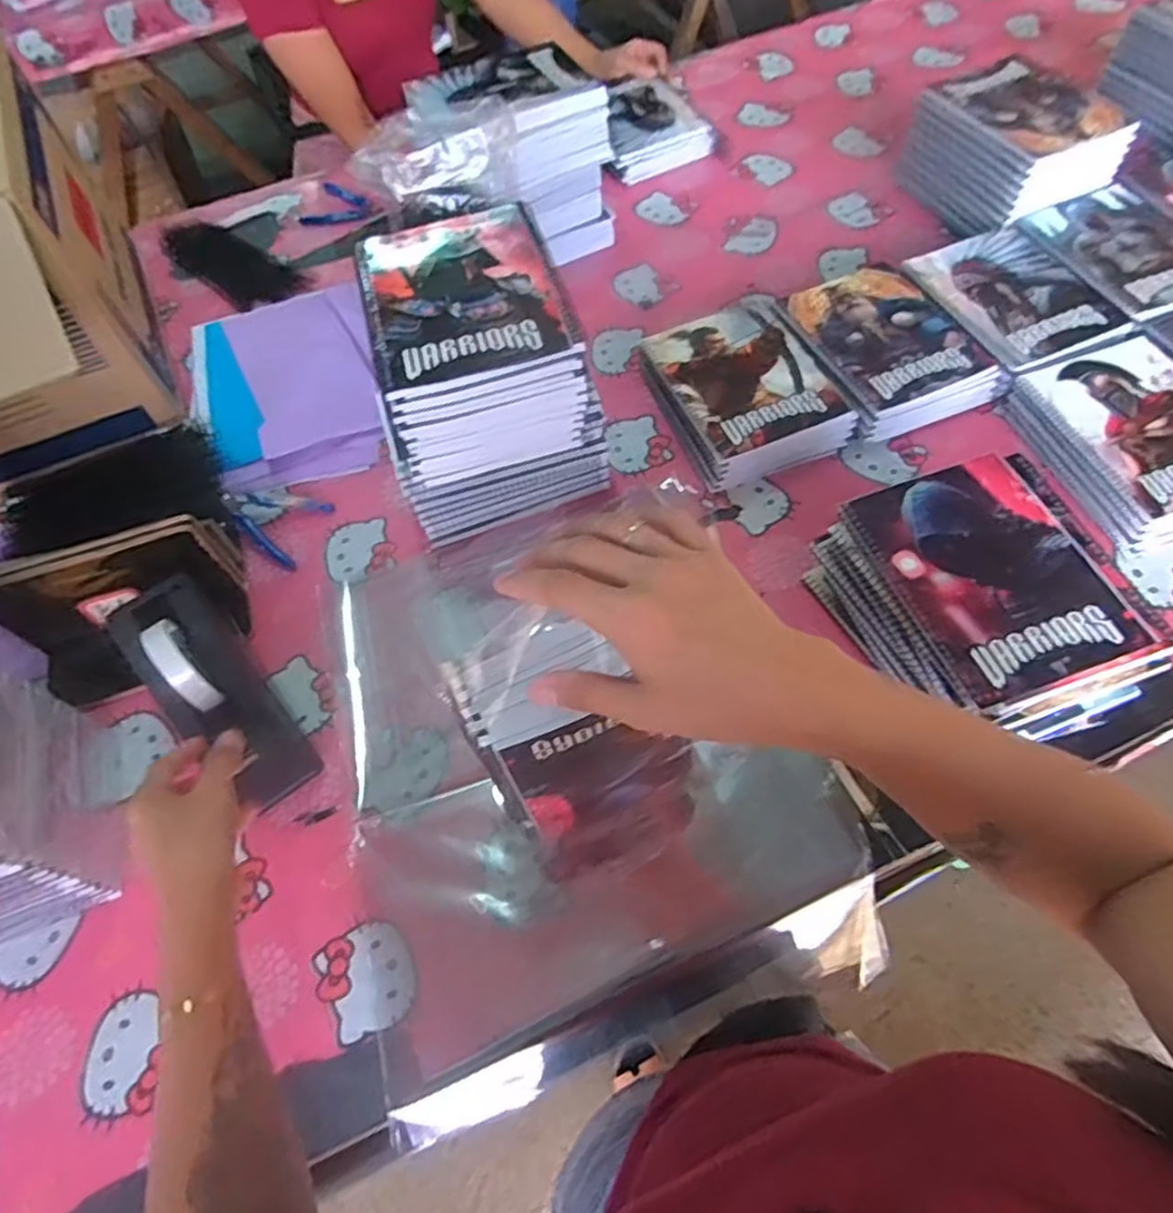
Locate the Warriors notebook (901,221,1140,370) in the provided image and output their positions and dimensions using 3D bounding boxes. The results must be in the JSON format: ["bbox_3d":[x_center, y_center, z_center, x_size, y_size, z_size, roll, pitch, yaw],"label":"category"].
[{"bbox_3d":[0.476,-0.350,0.806,0.163,0.006,0.192,-21,61,-8],"label":"Warriors notebook"}]

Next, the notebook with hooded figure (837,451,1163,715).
[{"bbox_3d":[0.312,-0.029,0.567,0.148,0.012,0.198,-19,60,-6],"label":"notebook with hooded figure"}]

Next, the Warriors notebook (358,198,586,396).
[{"bbox_3d":[-0.102,-0.262,0.606,0.161,0.017,0.189,-16,60,-5],"label":"Warriors notebook"}]

